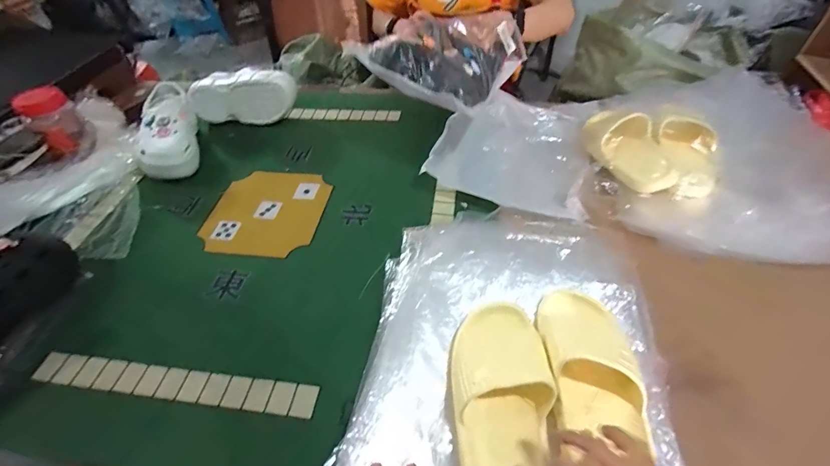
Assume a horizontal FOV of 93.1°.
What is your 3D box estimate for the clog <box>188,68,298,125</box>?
[{"bbox_3d":[-0.405,-0.317,0.936,0.222,0.124,0.086,-6,49,-4],"label":"clog"}]

